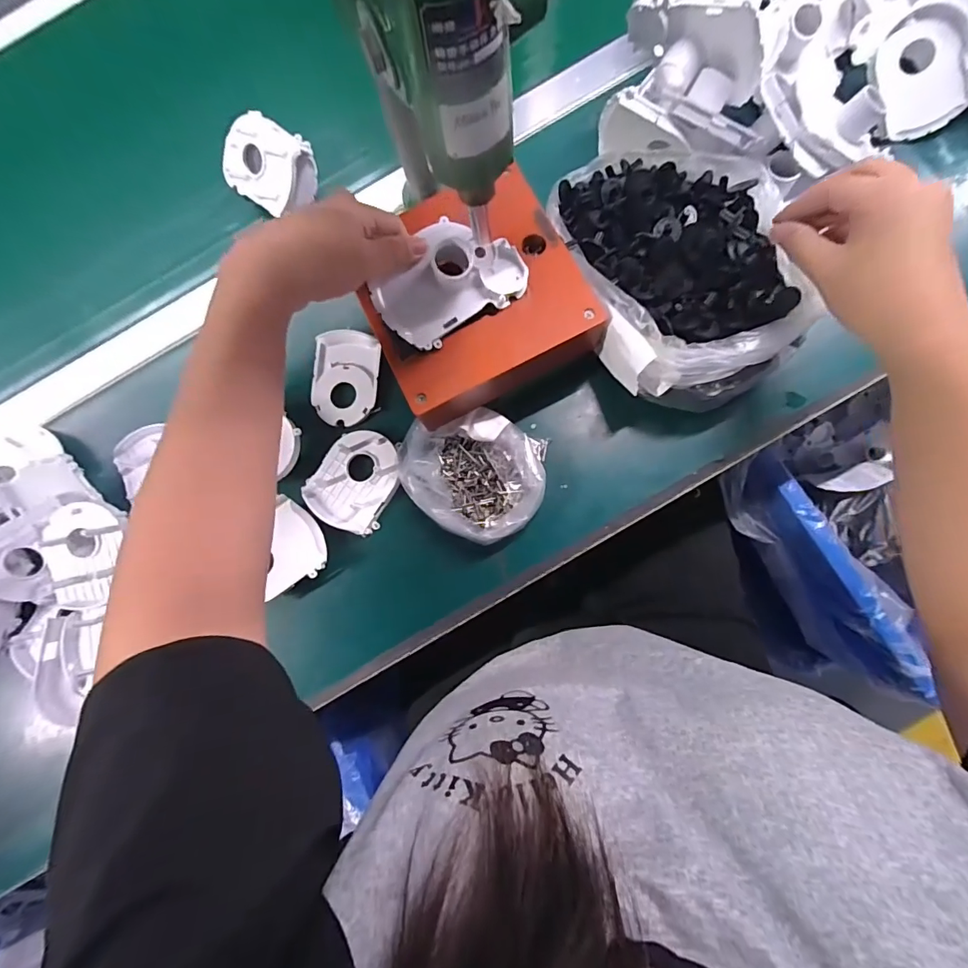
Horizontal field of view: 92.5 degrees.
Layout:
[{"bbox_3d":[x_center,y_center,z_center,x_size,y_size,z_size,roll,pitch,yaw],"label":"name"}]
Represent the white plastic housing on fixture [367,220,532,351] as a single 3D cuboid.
[{"bbox_3d":[-0.024,-0.139,0.317,0.101,0.025,0.064,-32,100,-2],"label":"white plastic housing on fixture"}]

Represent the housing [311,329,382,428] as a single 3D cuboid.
[{"bbox_3d":[-0.120,-0.092,0.401,0.059,0.010,0.081,1,81,6],"label":"housing"}]

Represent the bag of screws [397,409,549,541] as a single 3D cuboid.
[{"bbox_3d":[-0.010,-0.011,0.371,0.114,0.028,0.095,30,85,10],"label":"bag of screws"}]

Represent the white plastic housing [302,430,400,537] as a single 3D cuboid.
[{"bbox_3d":[-0.106,-0.004,0.384,0.067,0.012,0.082,27,84,9],"label":"white plastic housing"}]

